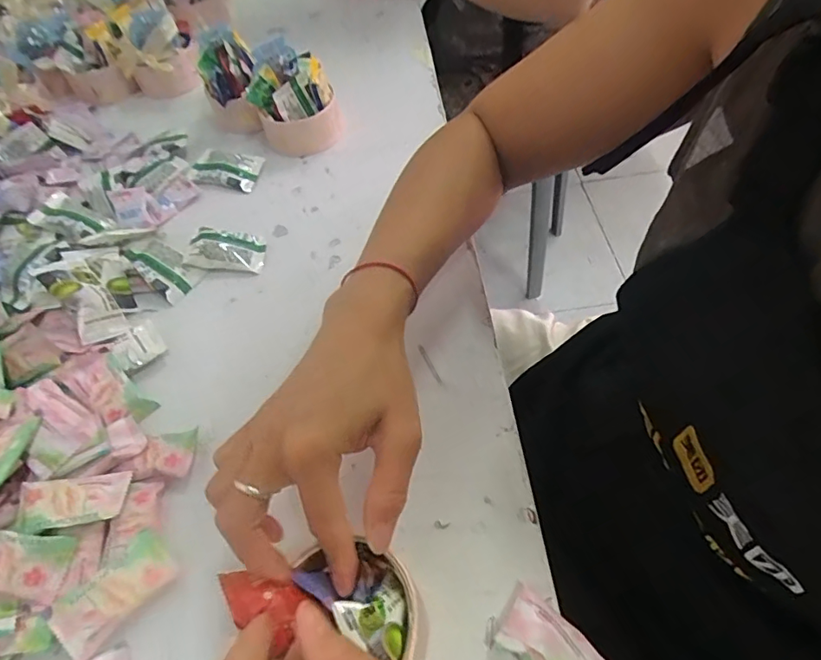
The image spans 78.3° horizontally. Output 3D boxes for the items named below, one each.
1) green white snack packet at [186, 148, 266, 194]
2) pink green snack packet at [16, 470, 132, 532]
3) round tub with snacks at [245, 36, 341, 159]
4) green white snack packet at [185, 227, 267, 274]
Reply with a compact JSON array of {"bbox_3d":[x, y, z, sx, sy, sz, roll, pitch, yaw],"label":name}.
[{"bbox_3d":[-0.192,-0.168,0.521,0.074,0.016,0.044,9,57,14],"label":"green white snack packet"},{"bbox_3d":[-0.213,0.109,0.321,0.058,0.013,0.034,-5,50,-14],"label":"pink green snack packet"},{"bbox_3d":[-0.119,-0.234,0.514,0.073,0.088,0.069,-4,55,5],"label":"round tub with snacks"},{"bbox_3d":[-0.166,-0.072,0.452,0.064,0.021,0.037,-1,55,7],"label":"green white snack packet"}]

